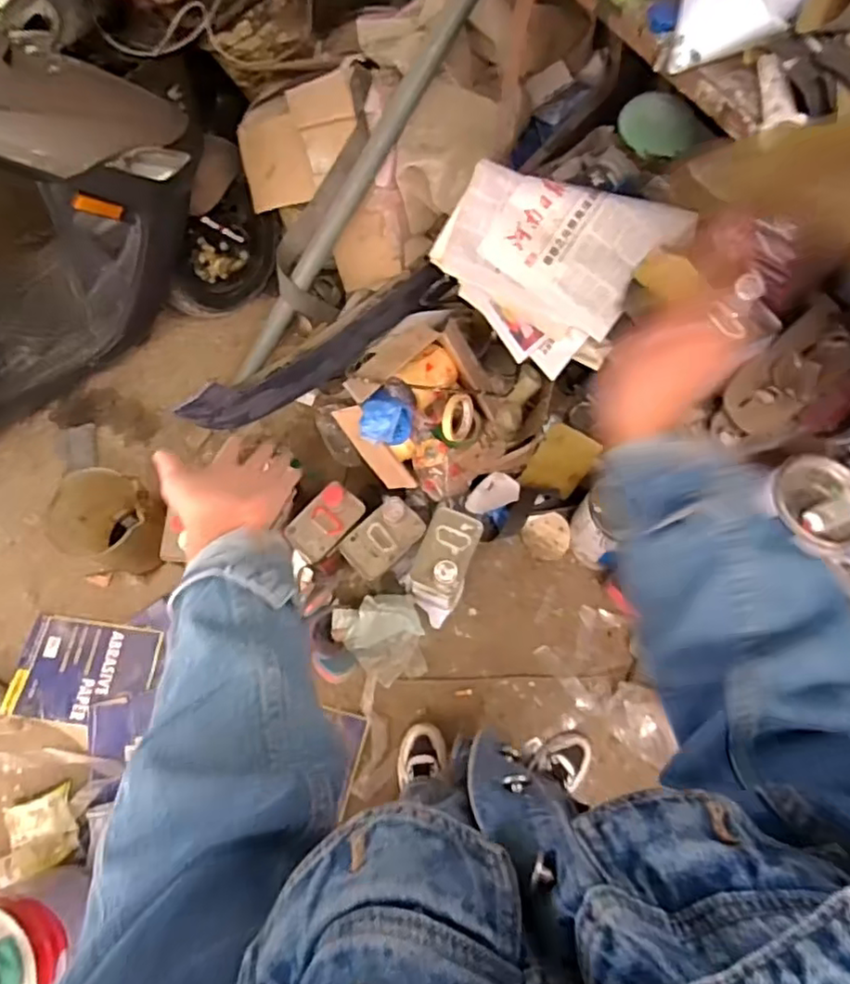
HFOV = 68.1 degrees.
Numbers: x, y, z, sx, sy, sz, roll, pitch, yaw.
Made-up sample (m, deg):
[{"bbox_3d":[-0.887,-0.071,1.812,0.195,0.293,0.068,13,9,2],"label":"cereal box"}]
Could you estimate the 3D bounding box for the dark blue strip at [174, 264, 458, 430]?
[{"bbox_3d":[-0.229,-0.284,1.362,0.603,0.166,0.069,-29,73,-11],"label":"dark blue strip"}]

